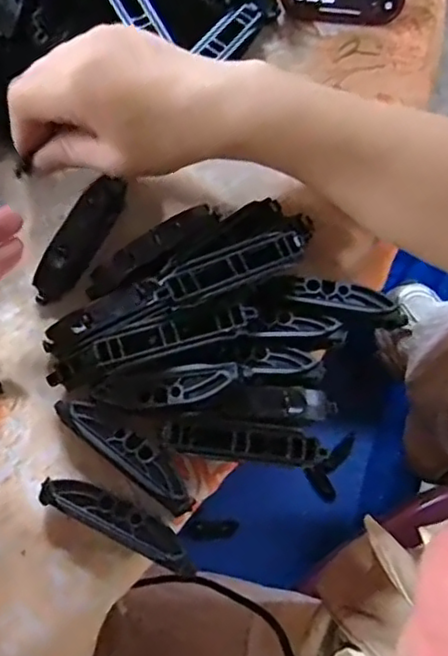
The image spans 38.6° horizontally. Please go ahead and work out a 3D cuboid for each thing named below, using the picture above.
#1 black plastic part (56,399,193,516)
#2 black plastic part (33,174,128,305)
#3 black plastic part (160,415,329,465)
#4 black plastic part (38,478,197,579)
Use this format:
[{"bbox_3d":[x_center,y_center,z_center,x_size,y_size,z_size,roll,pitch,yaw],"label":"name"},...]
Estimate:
[{"bbox_3d":[-0.046,0.060,0.312,0.079,0.016,0.021,39,77,11],"label":"black plastic part"},{"bbox_3d":[-0.077,-0.049,0.346,0.019,0.018,0.077,27,75,8],"label":"black plastic part"},{"bbox_3d":[0.010,0.054,0.307,0.076,0.011,0.019,5,74,2],"label":"black plastic part"},{"bbox_3d":[-0.049,0.091,0.302,0.079,0.016,0.018,25,75,7],"label":"black plastic part"}]

